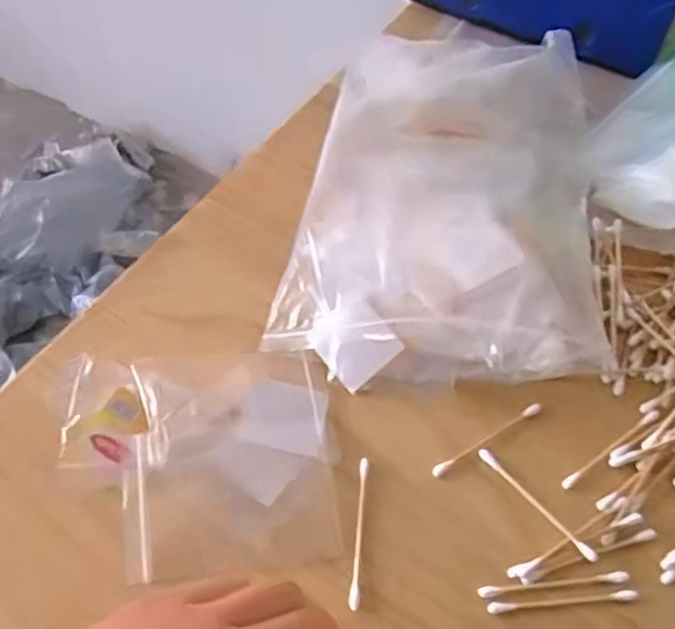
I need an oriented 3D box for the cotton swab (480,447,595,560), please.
[{"bbox_3d":[0.098,0.092,0.329,0.006,0.004,0.070,-36,65,-23],"label":"cotton swab"}]

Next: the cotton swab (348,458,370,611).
[{"bbox_3d":[0.010,0.103,0.320,0.005,0.004,0.071,6,57,1],"label":"cotton swab"}]

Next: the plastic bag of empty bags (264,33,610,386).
[{"bbox_3d":[0.064,-0.076,0.404,0.182,0.040,0.247,5,57,1],"label":"plastic bag of empty bags"}]

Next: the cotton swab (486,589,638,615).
[{"bbox_3d":[0.104,0.132,0.307,0.070,0.004,0.005,-3,57,-5],"label":"cotton swab"}]

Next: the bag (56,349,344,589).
[{"bbox_3d":[-0.068,0.070,0.329,0.130,0.017,0.111,-6,57,-7],"label":"bag"}]

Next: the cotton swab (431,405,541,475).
[{"bbox_3d":[0.079,0.065,0.349,0.071,0.004,0.005,-27,62,-19],"label":"cotton swab"}]

